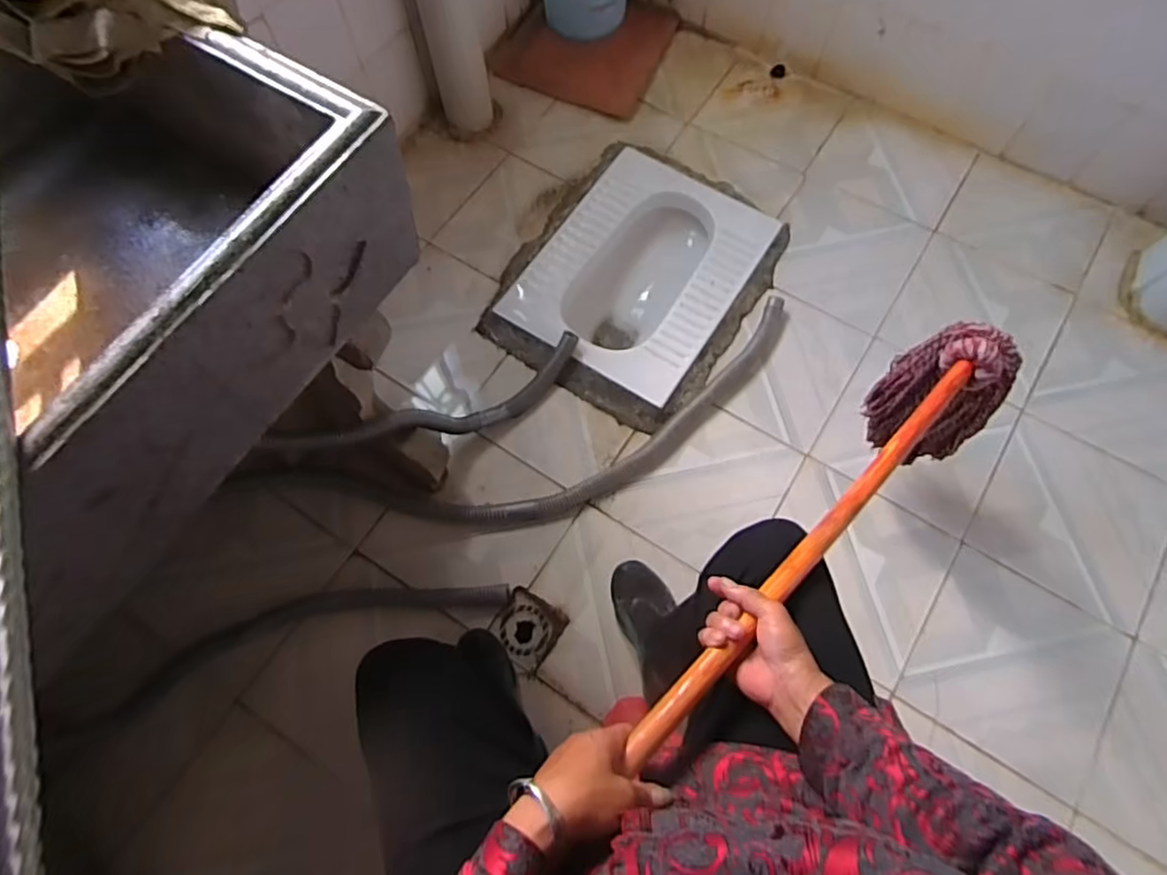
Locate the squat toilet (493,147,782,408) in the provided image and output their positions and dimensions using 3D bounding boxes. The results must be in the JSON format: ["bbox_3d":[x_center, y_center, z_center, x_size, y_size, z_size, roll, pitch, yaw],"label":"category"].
[{"bbox_3d":[0.124,-0.338,1.424,0.402,0.165,0.503,30,72,12],"label":"squat toilet"}]

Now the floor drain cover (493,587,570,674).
[{"bbox_3d":[-0.098,0.336,1.137,0.105,0.010,0.112,31,73,12],"label":"floor drain cover"}]

